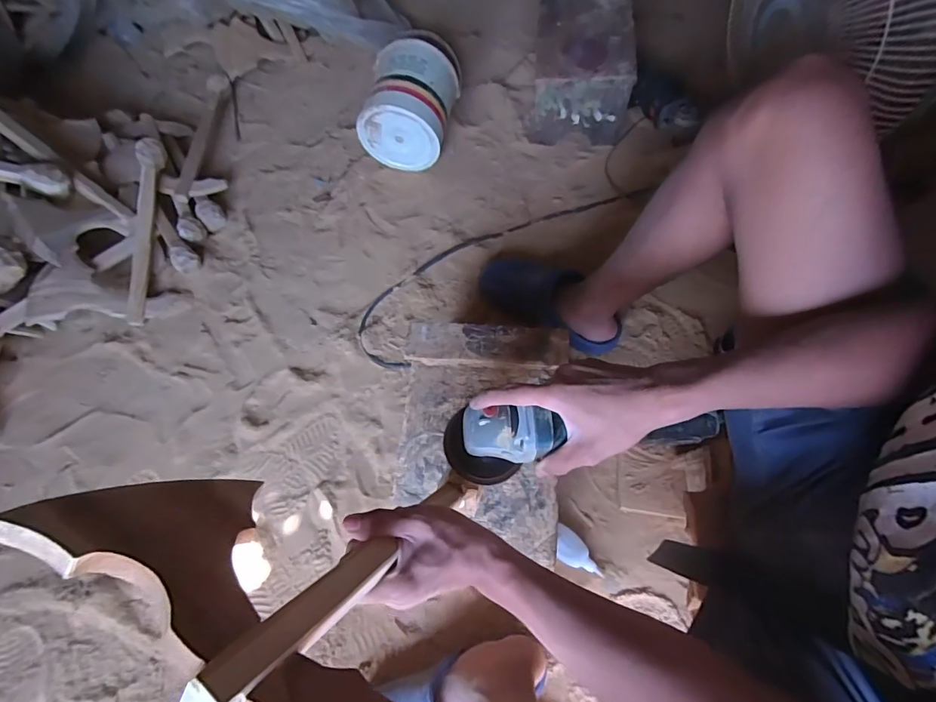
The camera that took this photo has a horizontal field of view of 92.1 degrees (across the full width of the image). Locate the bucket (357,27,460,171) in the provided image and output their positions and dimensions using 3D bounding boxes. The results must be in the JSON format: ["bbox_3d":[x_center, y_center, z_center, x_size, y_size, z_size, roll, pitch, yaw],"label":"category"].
[{"bbox_3d":[-0.118,-0.561,0.997,0.180,0.174,0.248,13,68,7],"label":"bucket"}]

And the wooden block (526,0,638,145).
[{"bbox_3d":[0.249,-0.642,1.018,0.201,0.187,0.284,4,67,4],"label":"wooden block"}]

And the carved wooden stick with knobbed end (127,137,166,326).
[{"bbox_3d":[-0.661,-0.244,0.918,0.048,0.041,0.381,2,86,2],"label":"carved wooden stick with knobbed end"}]

